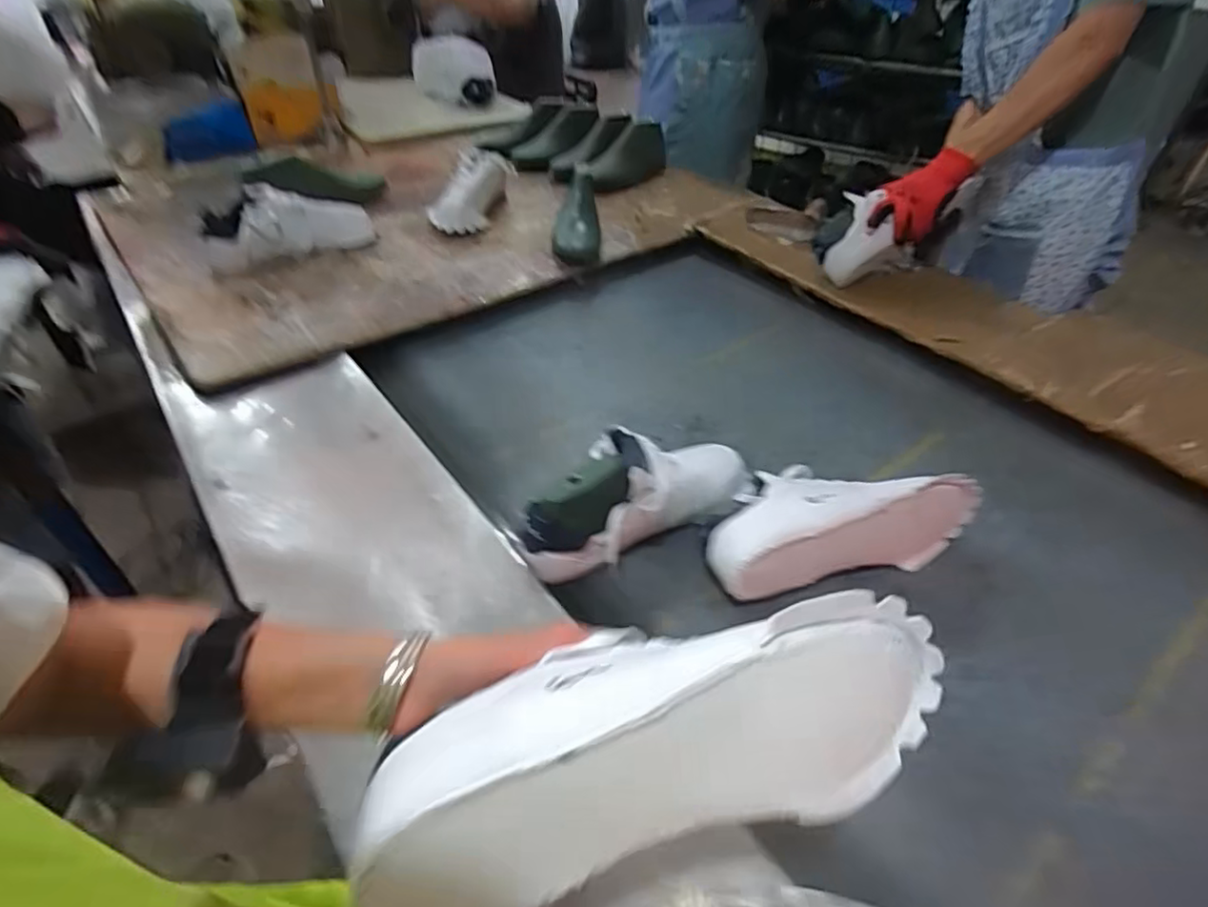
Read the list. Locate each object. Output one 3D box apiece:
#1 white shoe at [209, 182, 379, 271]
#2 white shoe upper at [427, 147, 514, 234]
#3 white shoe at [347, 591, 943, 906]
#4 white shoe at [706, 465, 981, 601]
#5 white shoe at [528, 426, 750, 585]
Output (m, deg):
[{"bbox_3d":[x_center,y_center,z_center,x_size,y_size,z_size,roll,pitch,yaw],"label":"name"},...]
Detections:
[{"bbox_3d":[-0.553,-0.399,1.112,0.279,0.101,0.109,-18,46,-22],"label":"white shoe"},{"bbox_3d":[-0.278,-0.540,1.308,0.123,0.094,0.230,17,44,15],"label":"white shoe upper"},{"bbox_3d":[0.030,0.140,0.333,0.297,0.113,0.095,-12,10,-16],"label":"white shoe"},{"bbox_3d":[0.253,0.069,0.684,0.309,0.103,0.130,-10,44,-15],"label":"white shoe"},{"bbox_3d":[0.047,0.035,0.699,0.297,0.124,0.125,-12,44,-16],"label":"white shoe"}]

